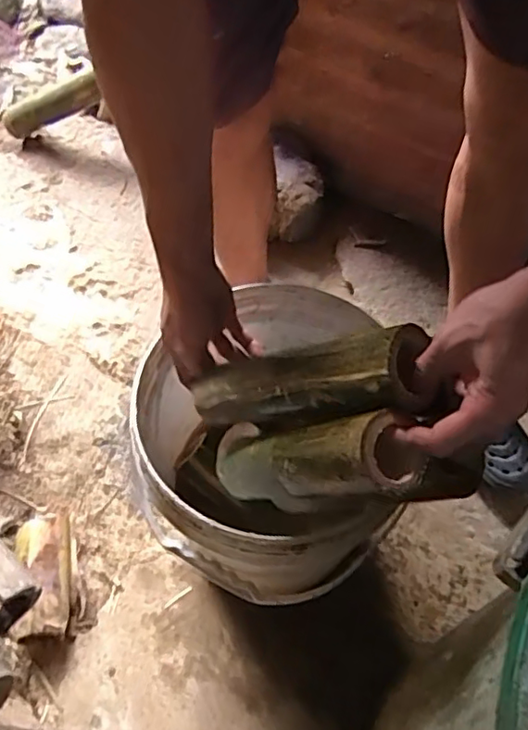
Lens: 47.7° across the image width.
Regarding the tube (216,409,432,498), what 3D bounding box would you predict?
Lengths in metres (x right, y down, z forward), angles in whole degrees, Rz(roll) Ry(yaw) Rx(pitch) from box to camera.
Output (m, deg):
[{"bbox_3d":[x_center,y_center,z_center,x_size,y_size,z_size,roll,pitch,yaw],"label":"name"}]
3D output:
[{"bbox_3d":[0.025,0.079,0.495,0.054,0.240,0.046,41,63,-18],"label":"tube"}]

